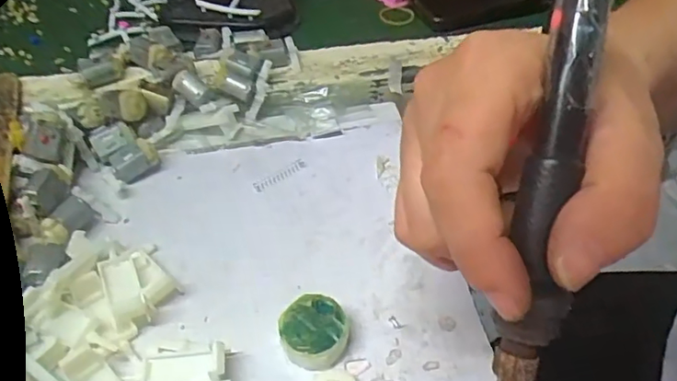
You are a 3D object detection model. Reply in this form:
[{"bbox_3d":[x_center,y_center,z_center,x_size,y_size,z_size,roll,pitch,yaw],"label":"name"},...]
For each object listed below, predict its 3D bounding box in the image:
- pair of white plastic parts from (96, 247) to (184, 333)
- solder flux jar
[{"bbox_3d":[-0.105,0.048,0.299,0.034,0.015,0.046,-21,50,-19],"label":"pair of white plastic parts"},{"bbox_3d":[-0.011,0.069,0.278,0.033,0.016,0.033,0,46,0],"label":"solder flux jar"}]

